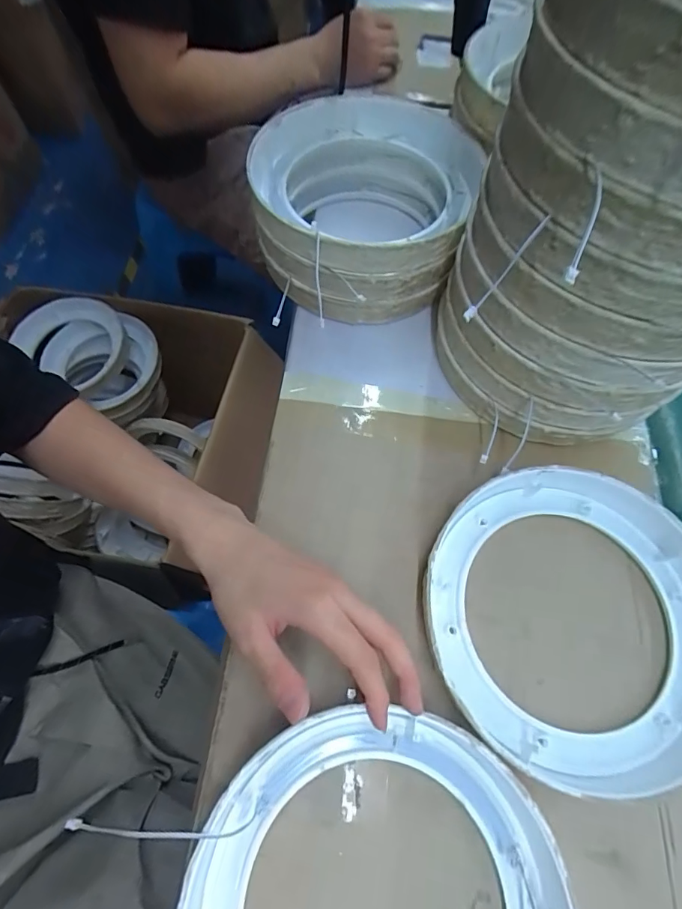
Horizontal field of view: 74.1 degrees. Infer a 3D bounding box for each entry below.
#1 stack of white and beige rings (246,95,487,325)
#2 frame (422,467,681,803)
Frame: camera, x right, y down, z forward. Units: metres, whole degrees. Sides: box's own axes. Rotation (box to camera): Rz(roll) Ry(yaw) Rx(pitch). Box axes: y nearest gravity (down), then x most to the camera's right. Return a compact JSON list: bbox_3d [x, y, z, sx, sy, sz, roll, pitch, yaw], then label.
[{"bbox_3d":[0.020,-0.251,0.454,0.201,0.093,0.229,16,66,5],"label":"stack of white and beige rings"},{"bbox_3d":[0.171,0.115,0.329,0.210,0.037,0.209,-7,66,-5],"label":"frame"}]

